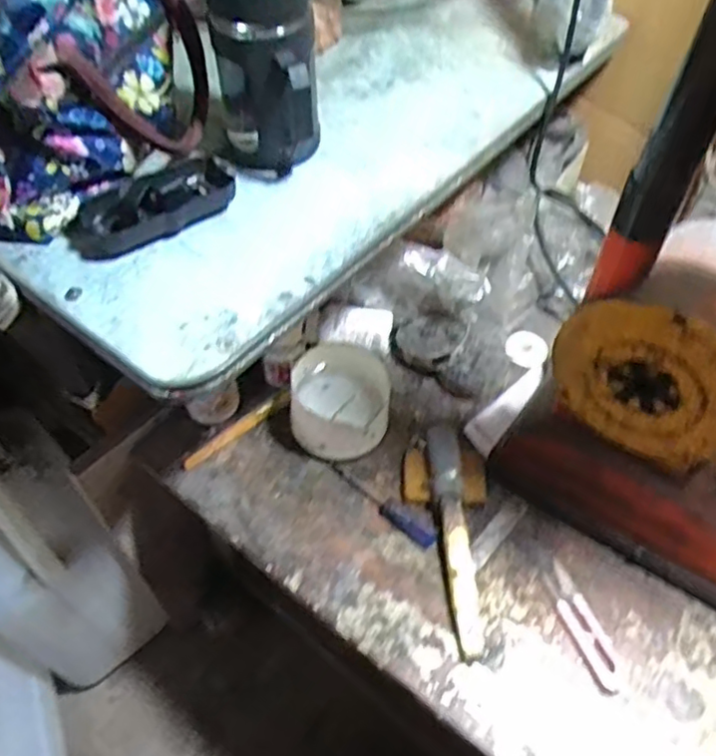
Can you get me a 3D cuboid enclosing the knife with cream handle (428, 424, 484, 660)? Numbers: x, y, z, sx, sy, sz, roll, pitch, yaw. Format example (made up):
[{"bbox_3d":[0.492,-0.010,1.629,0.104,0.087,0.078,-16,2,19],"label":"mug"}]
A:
[{"bbox_3d":[0.079,0.127,0.536,0.024,0.028,0.190,-2,53,-3],"label":"knife with cream handle"}]

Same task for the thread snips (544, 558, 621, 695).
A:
[{"bbox_3d":[0.174,0.190,0.505,0.025,0.005,0.099,-16,54,-13],"label":"thread snips"}]

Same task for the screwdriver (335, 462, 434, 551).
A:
[{"bbox_3d":[0.020,0.105,0.553,0.108,0.014,0.015,33,59,22],"label":"screwdriver"}]

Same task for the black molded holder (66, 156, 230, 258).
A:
[{"bbox_3d":[-0.155,-0.131,0.489,0.120,0.035,0.049,-35,61,-25],"label":"black molded holder"}]

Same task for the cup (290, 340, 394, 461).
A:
[{"bbox_3d":[-0.015,0.021,0.603,0.087,0.058,0.103,5,53,2],"label":"cup"}]

